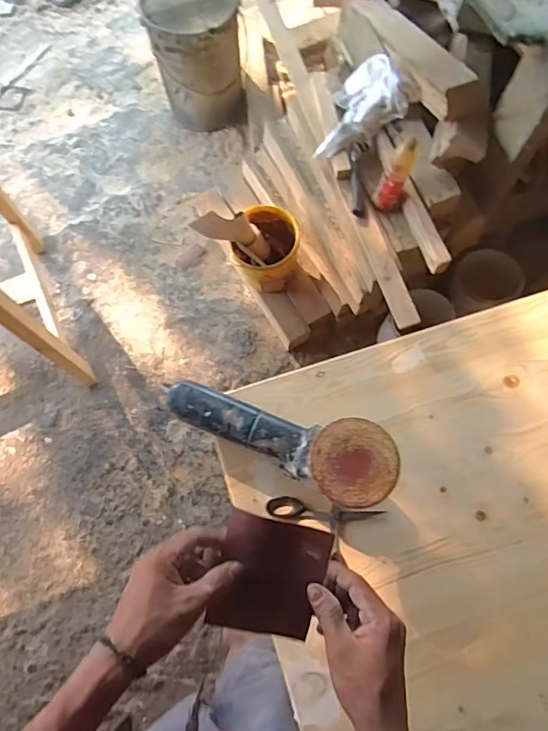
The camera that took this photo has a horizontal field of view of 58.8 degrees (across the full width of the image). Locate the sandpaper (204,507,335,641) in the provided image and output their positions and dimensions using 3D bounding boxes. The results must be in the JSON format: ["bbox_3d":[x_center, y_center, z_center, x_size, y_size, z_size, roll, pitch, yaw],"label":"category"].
[{"bbox_3d":[-0.004,0.202,0.464,0.098,0.008,0.106,14,90,-7],"label":"sandpaper"}]

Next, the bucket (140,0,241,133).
[{"bbox_3d":[-0.245,-1.006,1.590,0.269,0.367,0.260,0,72,0],"label":"bucket"}]

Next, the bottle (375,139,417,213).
[{"bbox_3d":[0.274,-0.425,1.093,0.070,0.168,0.061,17,70,6],"label":"bottle"}]

